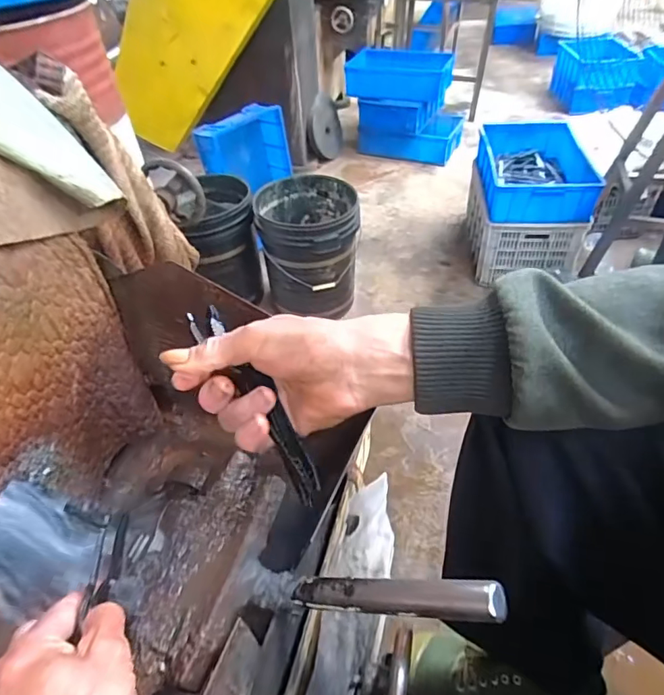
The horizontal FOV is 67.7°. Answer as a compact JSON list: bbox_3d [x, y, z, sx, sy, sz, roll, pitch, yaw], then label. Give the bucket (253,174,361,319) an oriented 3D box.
[{"bbox_3d":[-0.081,-0.341,1.751,0.327,0.366,0.342,-2,44,2],"label":"bucket"}]

